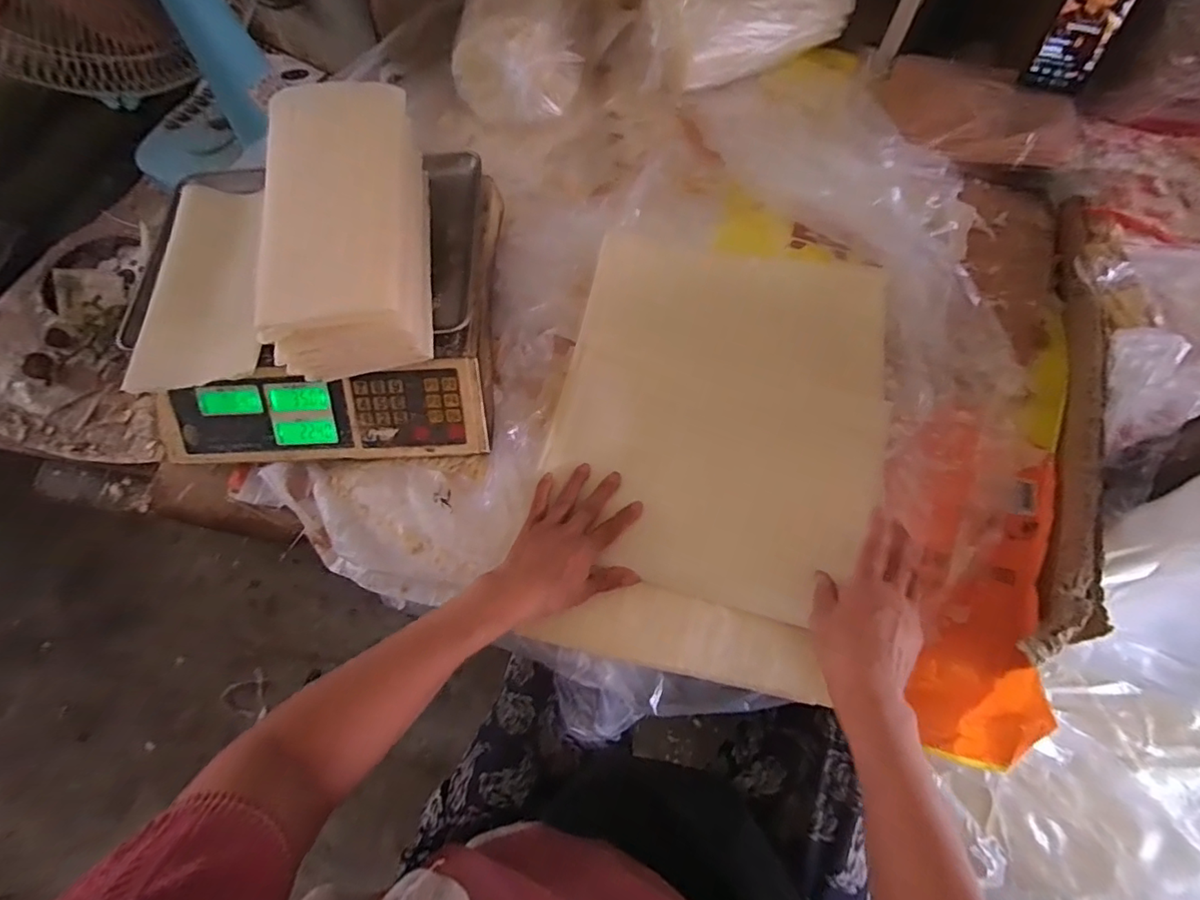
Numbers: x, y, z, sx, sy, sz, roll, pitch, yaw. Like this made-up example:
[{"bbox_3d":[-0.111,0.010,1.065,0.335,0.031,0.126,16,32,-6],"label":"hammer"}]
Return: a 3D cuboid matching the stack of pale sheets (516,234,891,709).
[{"bbox_3d":[0.118,-0.015,0.561,0.323,0.040,0.465,13,69,7],"label":"stack of pale sheets"}]

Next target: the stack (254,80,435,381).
[{"bbox_3d":[-0.221,-0.191,0.472,0.122,0.084,0.236,-7,68,-1],"label":"stack"}]

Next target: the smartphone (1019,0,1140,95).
[{"bbox_3d":[0.576,-0.509,0.622,0.075,0.148,0.015,21,45,13],"label":"smartphone"}]

